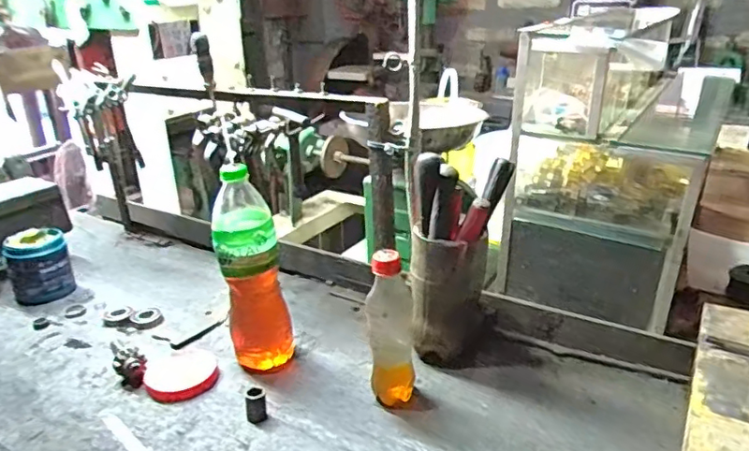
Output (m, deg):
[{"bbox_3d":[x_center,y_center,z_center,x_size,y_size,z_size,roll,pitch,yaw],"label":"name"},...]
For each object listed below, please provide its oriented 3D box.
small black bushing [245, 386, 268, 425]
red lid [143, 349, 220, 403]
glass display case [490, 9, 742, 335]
[{"bbox_3d":[-0.137,0.209,0.661,0.023,0.038,0.025,-6,25,-11],"label":"small black bushing"},{"bbox_3d":[-0.249,0.188,0.737,0.088,0.013,0.100,-10,26,-20],"label":"red lid"},{"bbox_3d":[0.323,-0.078,0.782,0.224,0.358,0.190,15,29,32],"label":"glass display case"}]

